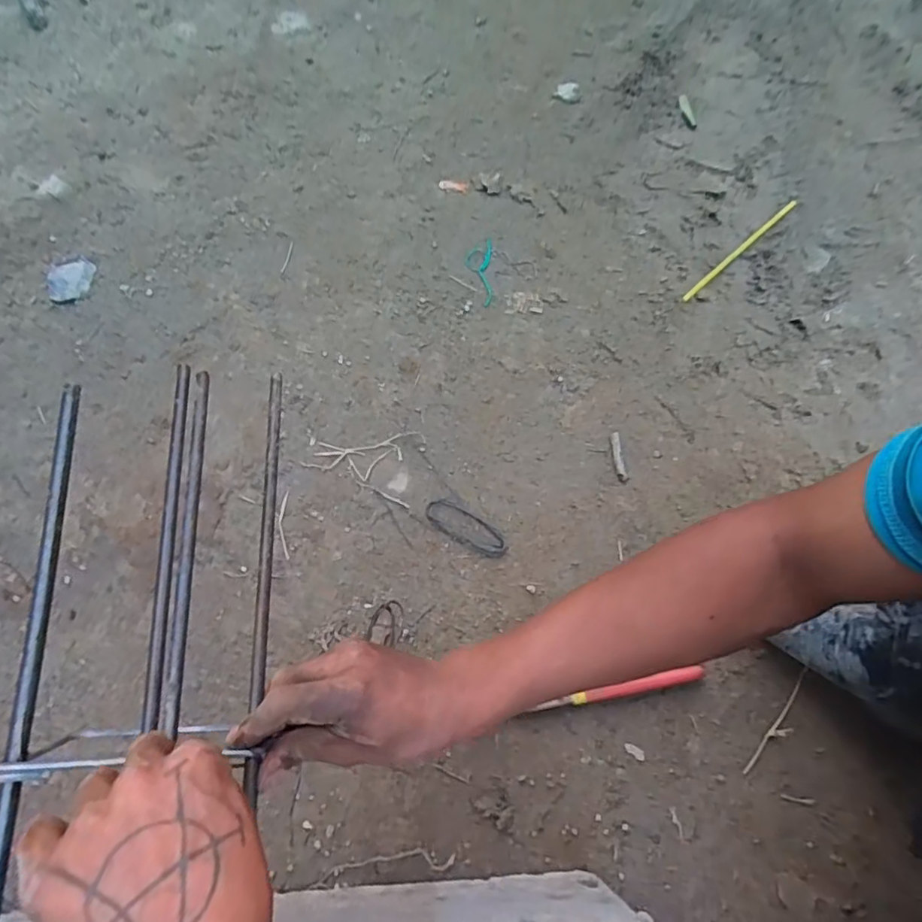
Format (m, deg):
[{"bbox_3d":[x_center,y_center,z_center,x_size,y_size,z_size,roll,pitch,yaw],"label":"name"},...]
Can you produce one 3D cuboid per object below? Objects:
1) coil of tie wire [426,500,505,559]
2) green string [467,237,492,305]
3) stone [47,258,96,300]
[{"bbox_3d":[0.005,0.067,0.570,0.088,0.004,0.032,29,70,11],"label":"coil of tie wire"},{"bbox_3d":[0.023,-0.228,0.687,0.030,0.010,0.099,0,68,0],"label":"green string"},{"bbox_3d":[-0.447,-0.208,0.654,0.046,0.008,0.056,-10,68,-4],"label":"stone"}]

